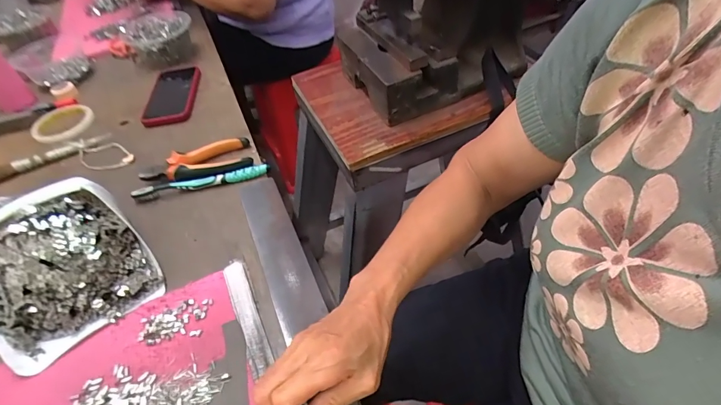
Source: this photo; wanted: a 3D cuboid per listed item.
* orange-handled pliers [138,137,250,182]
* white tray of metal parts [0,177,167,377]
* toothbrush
[{"bbox_3d":[-0.232,-0.054,0.552,0.148,0.022,0.064,-14,48,-6],"label":"orange-handled pliers"},{"bbox_3d":[-0.321,0.062,0.409,0.155,0.043,0.177,-33,84,-24],"label":"white tray of metal parts"},{"bbox_3d":[-0.218,-0.029,0.530,0.185,0.014,0.012,-11,48,-4],"label":"toothbrush"}]

